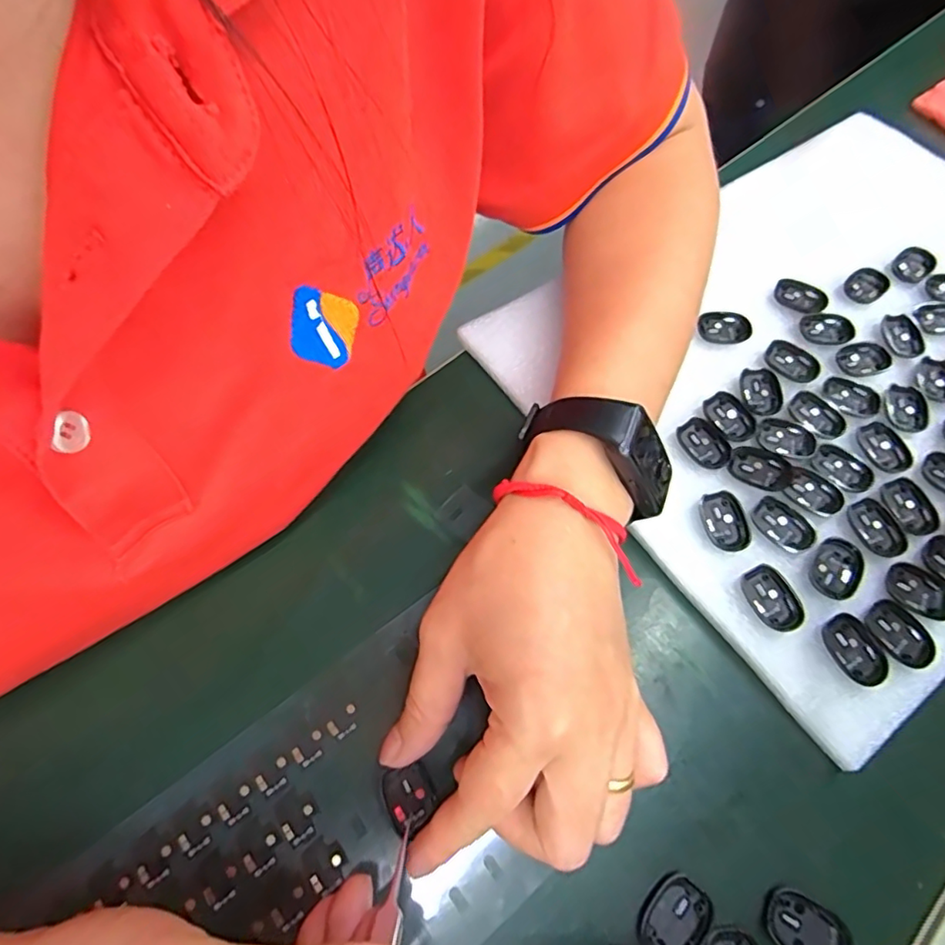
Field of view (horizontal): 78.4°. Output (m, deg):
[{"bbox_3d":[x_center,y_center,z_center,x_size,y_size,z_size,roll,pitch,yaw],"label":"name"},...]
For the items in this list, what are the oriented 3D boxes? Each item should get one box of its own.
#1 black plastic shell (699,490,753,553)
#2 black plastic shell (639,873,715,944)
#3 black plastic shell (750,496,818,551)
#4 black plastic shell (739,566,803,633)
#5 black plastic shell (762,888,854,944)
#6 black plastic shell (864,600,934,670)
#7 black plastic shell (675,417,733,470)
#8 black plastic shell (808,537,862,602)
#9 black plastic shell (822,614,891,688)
[{"bbox_3d":[0.113,0.022,0.260,0.019,0.004,0.027,-18,66,-9],"label":"black plastic shell"},{"bbox_3d":[0.072,0.158,0.204,0.026,0.006,0.018,-42,71,-18],"label":"black plastic shell"},{"bbox_3d":[0.140,0.024,0.261,0.017,0.004,0.028,-41,71,-18],"label":"black plastic shell"},{"bbox_3d":[0.126,0.053,0.244,0.018,0.004,0.027,-16,66,-8],"label":"black plastic shell"},{"bbox_3d":[0.118,0.161,0.204,0.028,0.004,0.020,26,67,11],"label":"black plastic shell"},{"bbox_3d":[0.177,0.067,0.239,0.021,0.004,0.027,-30,68,-14],"label":"black plastic shell"},{"bbox_3d":[0.111,-0.014,0.279,0.019,0.004,0.027,-31,68,-14],"label":"black plastic shell"},{"bbox_3d":[0.158,0.043,0.252,0.019,0.004,0.029,28,67,12],"label":"black plastic shell"},{"bbox_3d":[0.156,0.072,0.236,0.019,0.004,0.028,-21,66,-10],"label":"black plastic shell"}]

